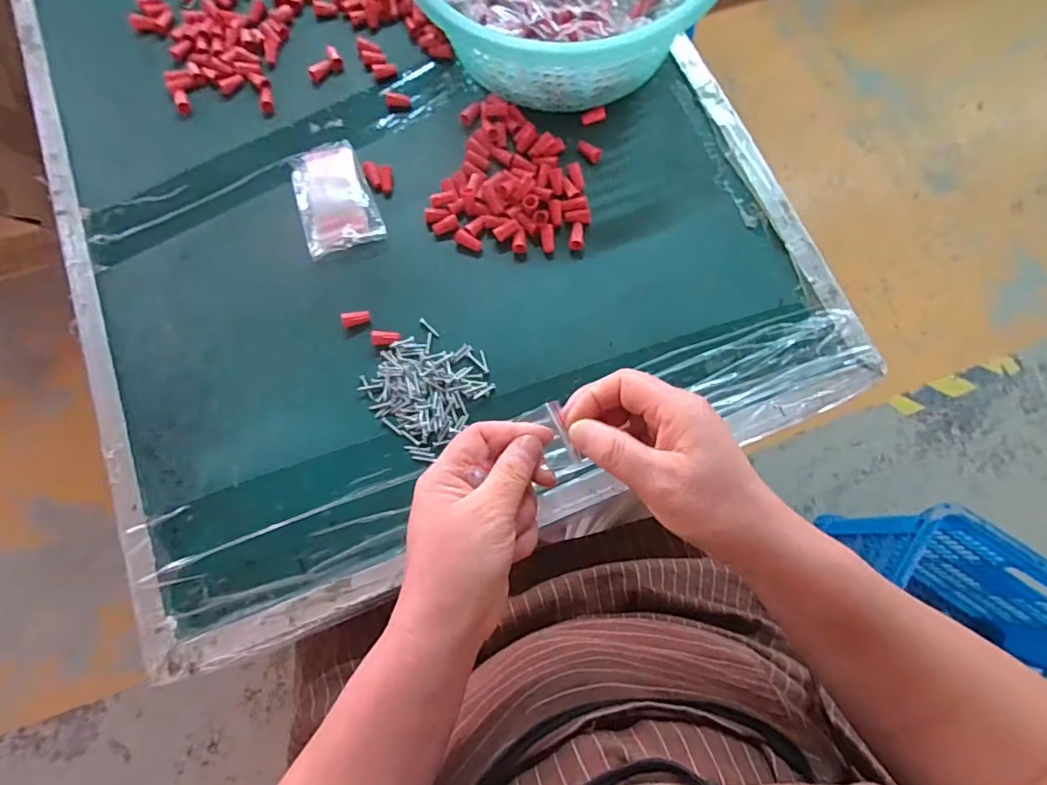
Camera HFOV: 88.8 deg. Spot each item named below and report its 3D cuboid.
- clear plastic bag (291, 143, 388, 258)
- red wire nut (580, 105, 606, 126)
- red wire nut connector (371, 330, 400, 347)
[{"bbox_3d":[-0.169,-0.175,0.474,0.063,0.008,0.111,-21,76,-5],"label":"clear plastic bag"},{"bbox_3d":[0.064,-0.256,0.493,0.023,0.009,0.010,-17,77,-3],"label":"red wire nut"},{"bbox_3d":[-0.113,-0.044,0.437,0.023,0.007,0.012,1,76,1],"label":"red wire nut connector"}]

